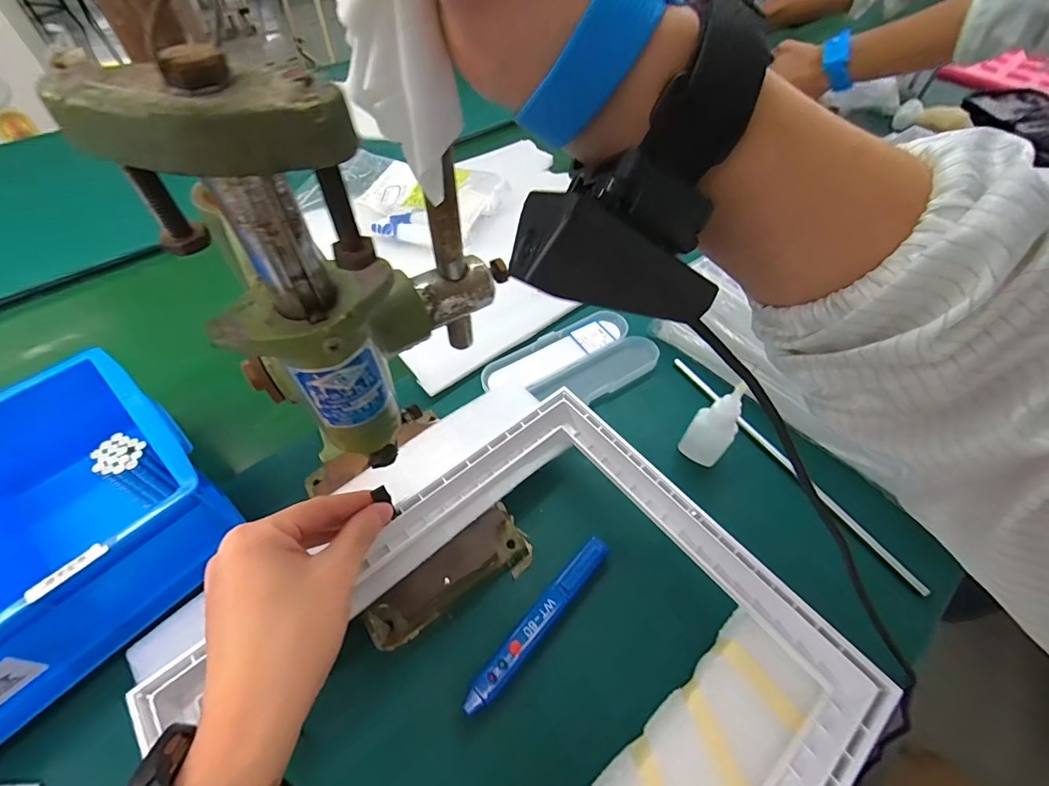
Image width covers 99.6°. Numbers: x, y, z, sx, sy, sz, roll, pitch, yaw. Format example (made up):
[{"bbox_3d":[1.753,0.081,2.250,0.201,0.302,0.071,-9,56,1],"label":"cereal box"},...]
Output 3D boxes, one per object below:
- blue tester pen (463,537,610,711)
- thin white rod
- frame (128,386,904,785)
[{"bbox_3d":[0.012,0.162,0.316,0.018,0.022,0.140,36,61,22],"label":"blue tester pen"},{"bbox_3d":[0.232,0.060,0.401,0.008,0.009,0.268,-27,59,-19],"label":"thin white rod"},{"bbox_3d":[-0.001,0.171,0.251,0.321,0.025,0.275,-34,62,-23],"label":"frame"}]

